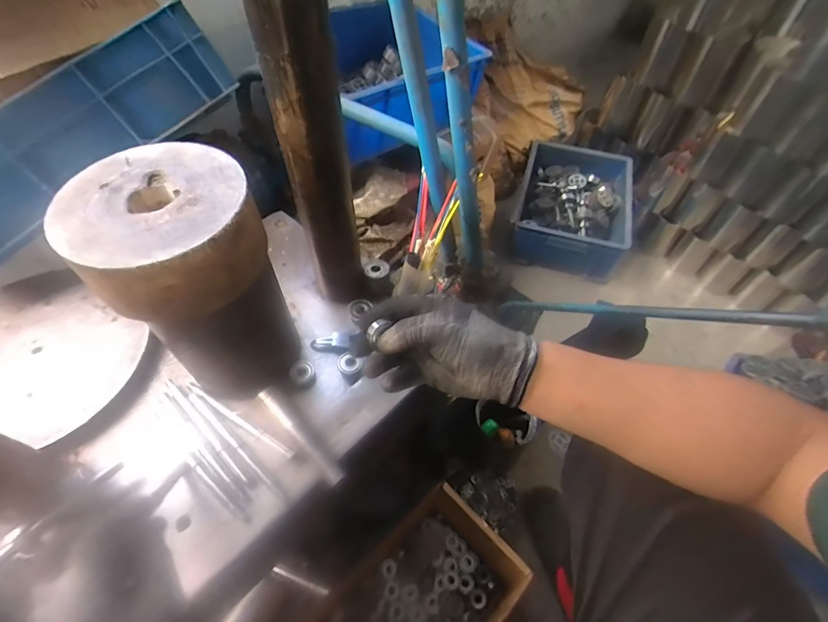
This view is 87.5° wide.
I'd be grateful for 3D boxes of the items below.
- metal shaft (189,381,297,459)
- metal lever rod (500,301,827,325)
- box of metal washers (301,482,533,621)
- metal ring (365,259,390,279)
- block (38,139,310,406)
[{"bbox_3d":[-0.198,0.121,0.488,0.158,0.005,0.010,28,58,18],"label":"metal shaft"},{"bbox_3d":[0.238,-0.002,0.492,0.017,0.022,0.409,-33,17,-22],"label":"metal lever rod"},{"bbox_3d":[-0.011,0.462,0.660,0.323,0.172,0.223,-37,62,-24],"label":"box of metal washers"},{"bbox_3d":[-0.050,-0.058,0.594,0.032,0.008,0.029,25,57,16],"label":"metal ring"},{"bbox_3d":[-0.208,-0.017,0.439,0.134,0.246,0.137,0,54,-1],"label":"block"}]

